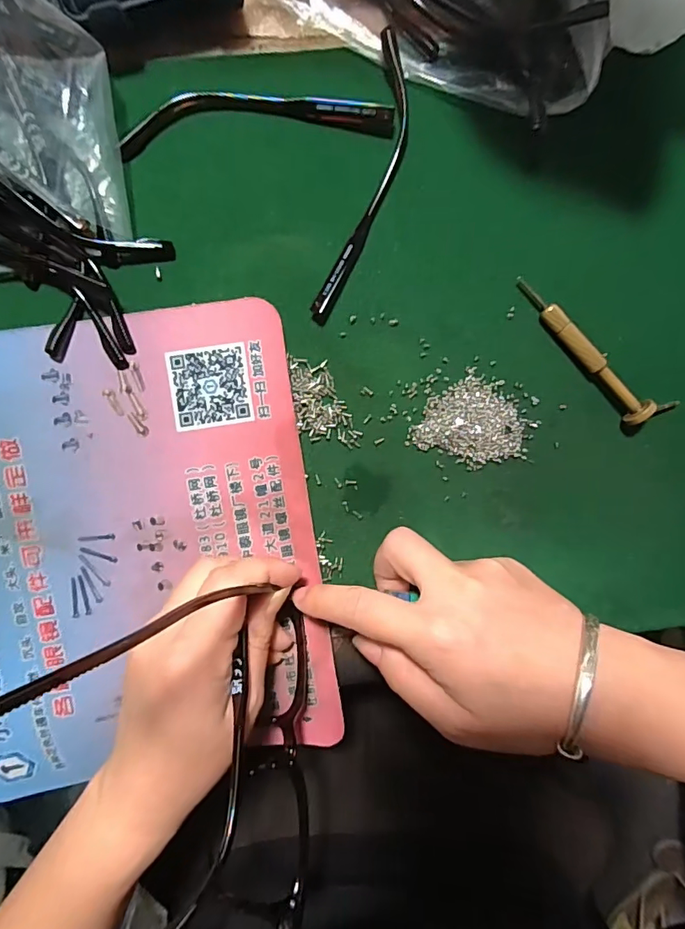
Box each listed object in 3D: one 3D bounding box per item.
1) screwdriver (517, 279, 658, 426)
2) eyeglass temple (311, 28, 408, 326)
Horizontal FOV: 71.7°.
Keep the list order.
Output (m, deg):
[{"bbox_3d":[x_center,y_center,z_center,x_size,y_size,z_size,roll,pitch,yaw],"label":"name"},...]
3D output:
[{"bbox_3d":[0.123,-0.059,0.240,0.012,0.015,0.092,-41,96,1],"label":"screwdriver"},{"bbox_3d":[0.011,-0.134,0.230,0.023,0.008,0.133,17,95,-5],"label":"eyeglass temple"}]

